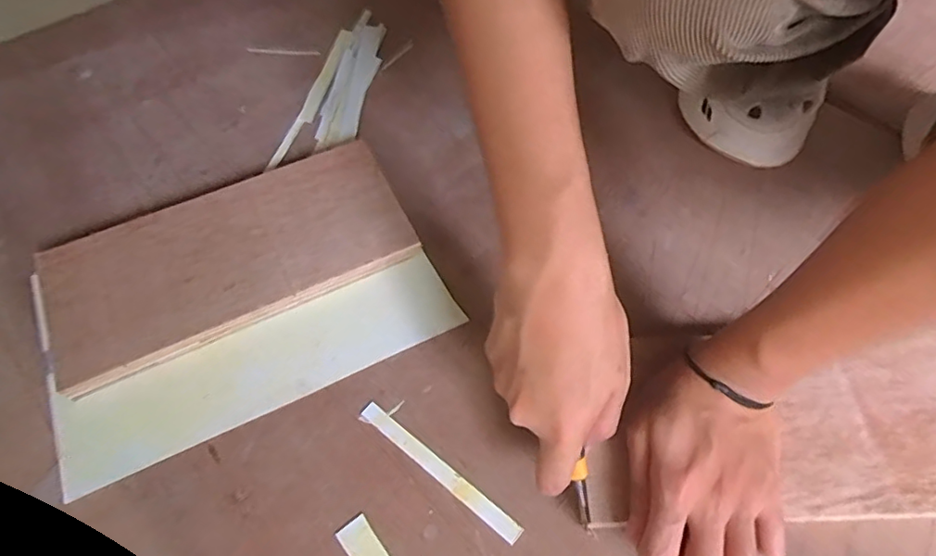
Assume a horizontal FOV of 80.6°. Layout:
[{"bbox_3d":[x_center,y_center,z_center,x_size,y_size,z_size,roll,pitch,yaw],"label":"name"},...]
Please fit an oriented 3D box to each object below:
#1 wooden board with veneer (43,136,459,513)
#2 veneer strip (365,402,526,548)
[{"bbox_3d":[-0.168,0.009,0.404,0.268,0.023,0.180,-24,62,-14],"label":"wooden board with veneer"},{"bbox_3d":[-0.019,0.123,0.356,0.126,0.004,0.012,35,65,19],"label":"veneer strip"}]

